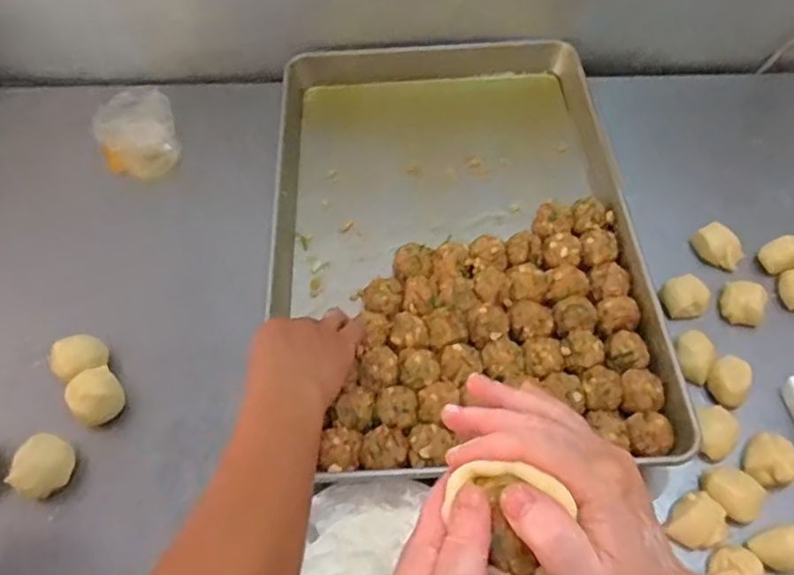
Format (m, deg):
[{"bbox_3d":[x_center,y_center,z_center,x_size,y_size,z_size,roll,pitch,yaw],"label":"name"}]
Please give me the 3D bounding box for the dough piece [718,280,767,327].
[{"bbox_3d":[0.377,0.015,0.697,0.052,0.027,0.045,39,68,23],"label":"dough piece"}]

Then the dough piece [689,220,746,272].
[{"bbox_3d":[0.369,-0.046,0.739,0.039,0.031,0.052,-29,62,-14],"label":"dough piece"}]

